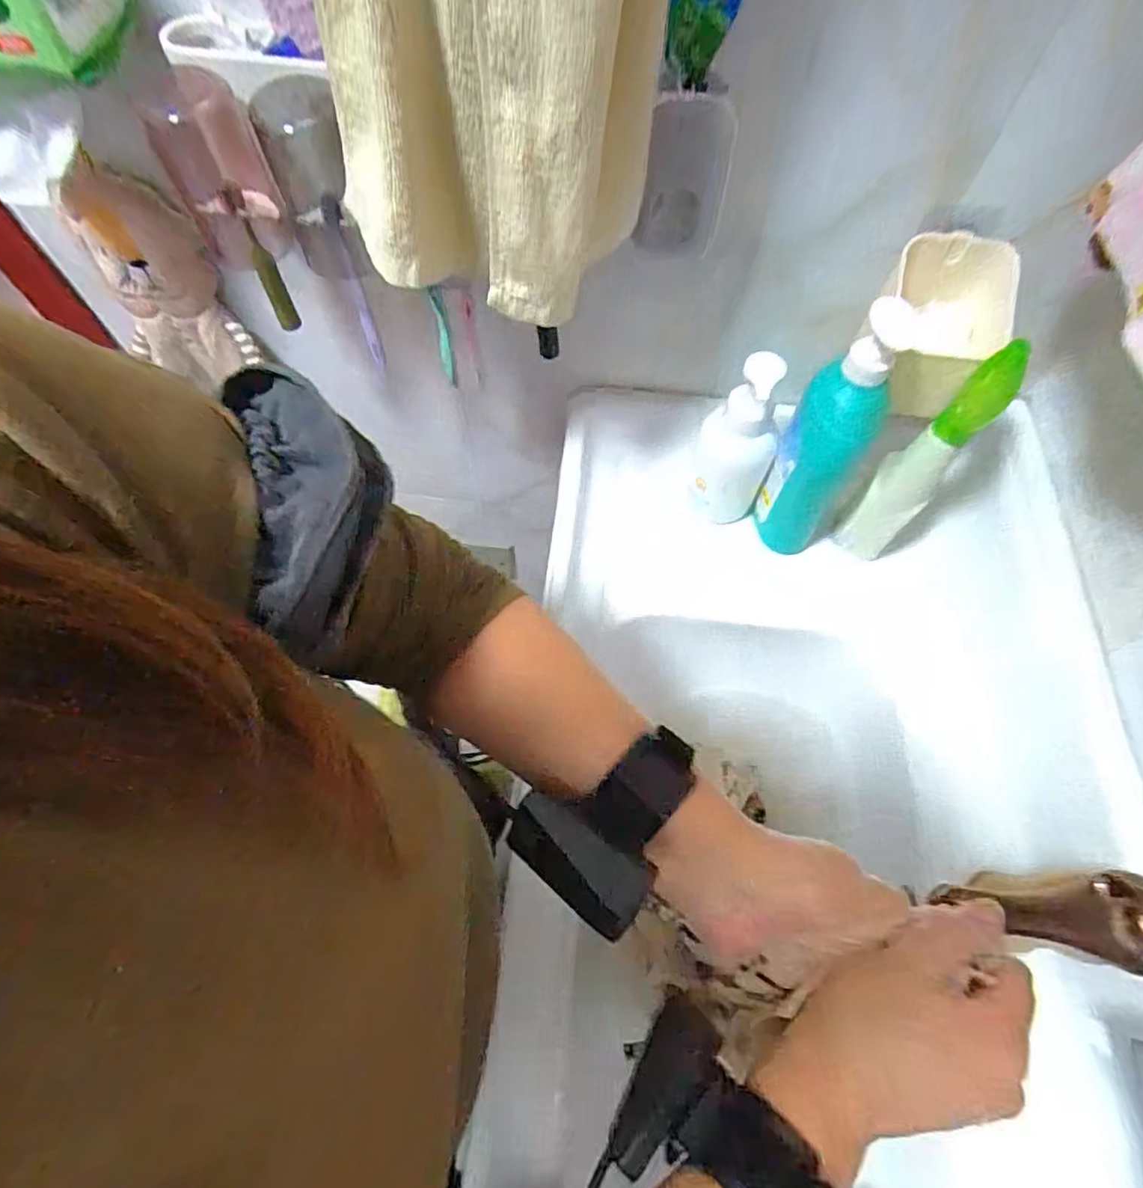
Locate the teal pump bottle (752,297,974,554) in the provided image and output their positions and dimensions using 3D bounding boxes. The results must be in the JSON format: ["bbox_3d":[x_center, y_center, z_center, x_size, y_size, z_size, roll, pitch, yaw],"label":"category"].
[{"bbox_3d":[0.244,-0.144,0.562,0.076,0.266,0.061,29,63,13],"label":"teal pump bottle"}]

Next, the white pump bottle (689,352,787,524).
[{"bbox_3d":[0.164,-0.144,0.593,0.052,0.188,0.071,-39,69,-22],"label":"white pump bottle"}]

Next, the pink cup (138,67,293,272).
[{"bbox_3d":[-0.279,-0.330,0.475,0.068,0.124,0.063,1,60,-2],"label":"pink cup"}]

